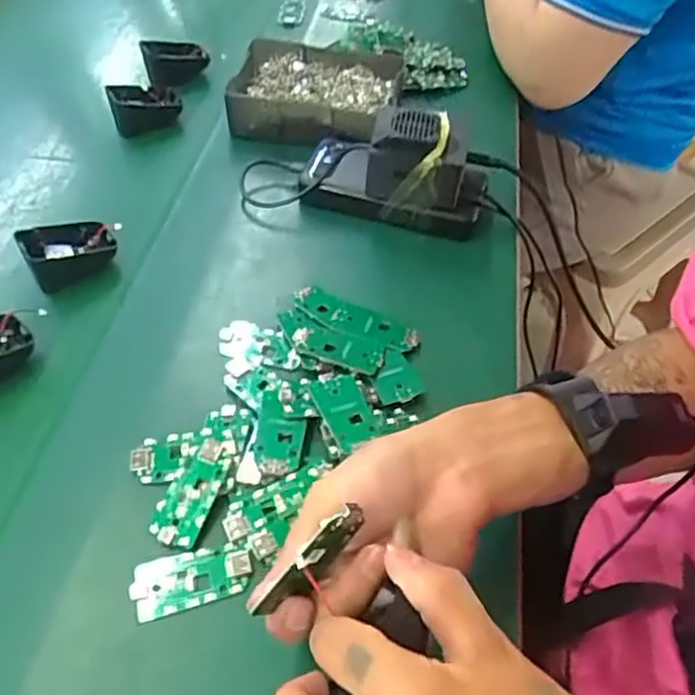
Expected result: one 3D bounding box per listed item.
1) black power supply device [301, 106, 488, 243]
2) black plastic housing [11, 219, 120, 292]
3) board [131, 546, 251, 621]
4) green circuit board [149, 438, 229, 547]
[{"bbox_3d":[0.038,-0.157,0.555,0.155,0.074,0.077,14,52,12],"label":"black power supply device"},{"bbox_3d":[-0.215,-0.076,0.519,0.068,0.040,0.050,-26,55,-20],"label":"black plastic housing"},{"bbox_3d":[-0.087,0.129,0.370,0.064,0.004,0.031,-13,51,-9],"label":"board"},{"bbox_3d":[-0.092,0.085,0.396,0.030,0.004,0.064,15,62,19],"label":"green circuit board"}]

